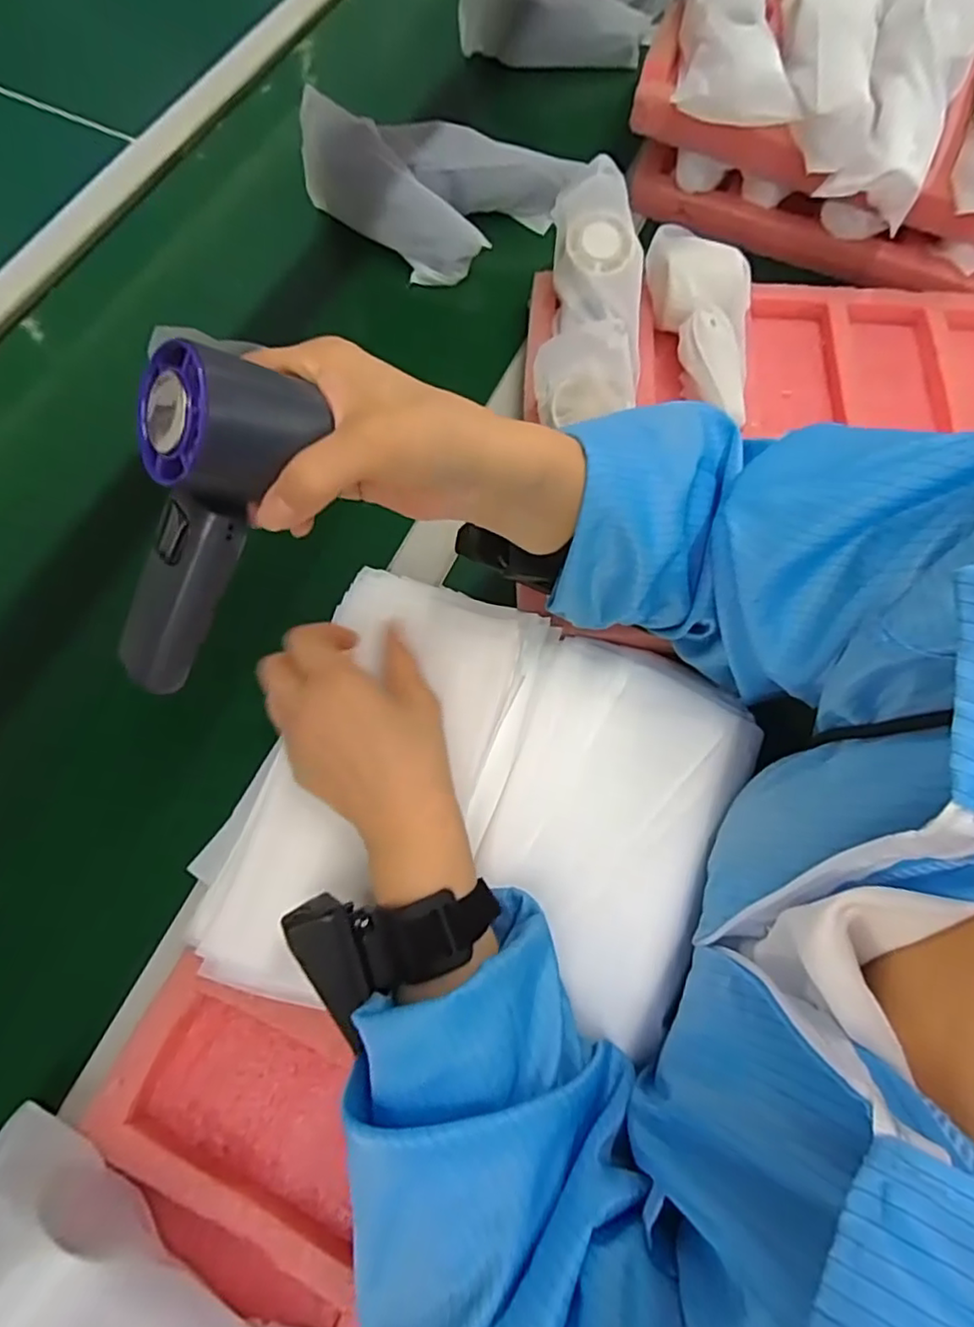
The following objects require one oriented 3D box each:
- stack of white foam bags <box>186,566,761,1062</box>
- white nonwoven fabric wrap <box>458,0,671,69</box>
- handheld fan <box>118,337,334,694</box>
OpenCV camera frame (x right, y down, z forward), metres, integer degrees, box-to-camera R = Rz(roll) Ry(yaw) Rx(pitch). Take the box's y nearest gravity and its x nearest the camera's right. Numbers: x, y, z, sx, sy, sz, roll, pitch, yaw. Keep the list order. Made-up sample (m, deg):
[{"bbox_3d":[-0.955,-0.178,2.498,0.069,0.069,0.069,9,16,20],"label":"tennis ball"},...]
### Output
[{"bbox_3d":[-0.002,0.082,0.376,0.281,0.027,0.251,17,70,3],"label":"stack of white foam bags"},{"bbox_3d":[0.092,-0.705,0.670,0.242,0.075,0.073,-5,71,-4],"label":"white nonwoven fabric wrap"},{"bbox_3d":[-0.121,-0.055,0.258,0.046,0.060,0.134,20,98,43],"label":"handheld fan"}]

